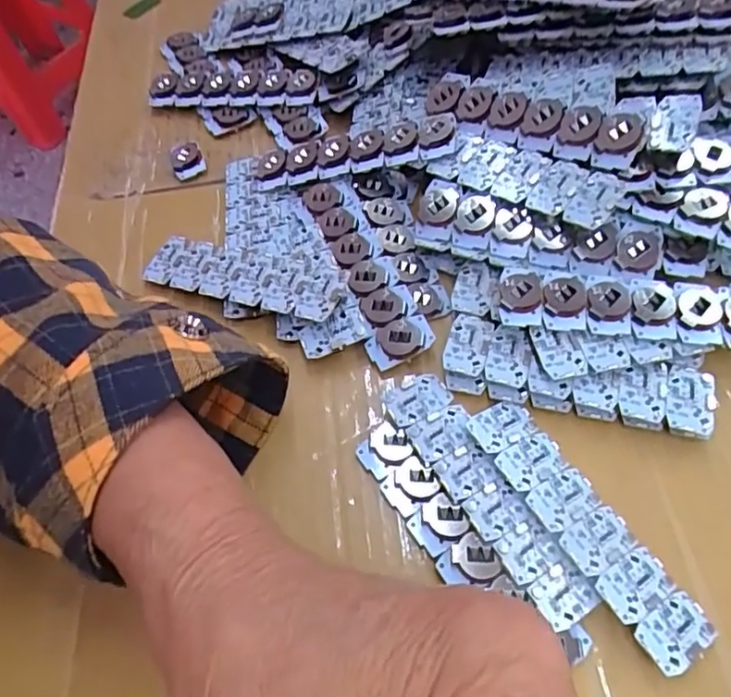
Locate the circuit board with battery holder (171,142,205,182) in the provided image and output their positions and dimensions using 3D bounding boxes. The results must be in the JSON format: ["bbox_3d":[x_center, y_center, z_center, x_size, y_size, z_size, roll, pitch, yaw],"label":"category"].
[{"bbox_3d":[-0.102,-0.107,0.336,0.018,0.010,0.020,-20,60,-8],"label":"circuit board with battery holder"}]

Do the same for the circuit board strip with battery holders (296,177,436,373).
[{"bbox_3d":[-0.001,-0.042,0.282,0.028,0.010,0.110,-20,60,-8],"label":"circuit board strip with battery holders"}]

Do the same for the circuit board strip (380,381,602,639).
[{"bbox_3d":[0.046,0.053,0.226,0.026,0.004,0.108,-25,61,-22],"label":"circuit board strip"}]

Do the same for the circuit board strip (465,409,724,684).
[{"bbox_3d":[0.081,0.064,0.219,0.028,0.004,0.107,-21,59,-28],"label":"circuit board strip"}]

